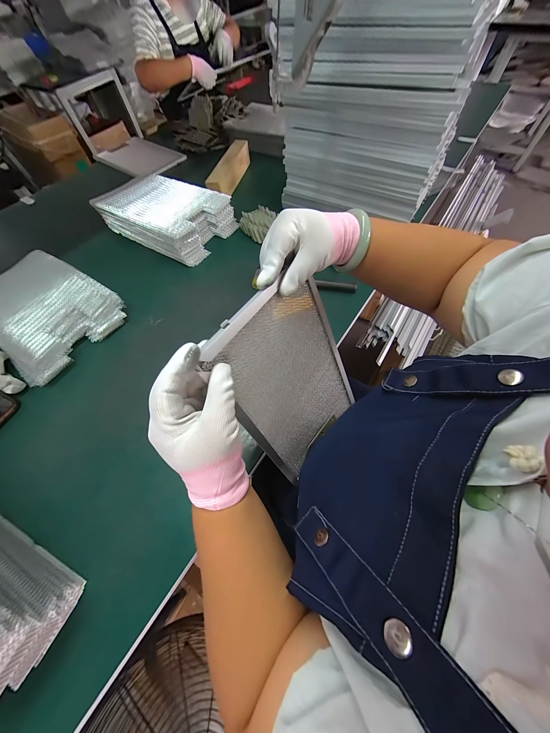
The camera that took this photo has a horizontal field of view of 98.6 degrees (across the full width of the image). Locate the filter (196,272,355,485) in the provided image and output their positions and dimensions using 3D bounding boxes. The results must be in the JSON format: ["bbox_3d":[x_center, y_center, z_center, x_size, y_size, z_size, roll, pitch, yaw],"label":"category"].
[{"bbox_3d":[0.038,0.026,0.349,0.021,0.311,0.199,17,58,36],"label":"filter"}]

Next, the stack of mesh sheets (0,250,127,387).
[{"bbox_3d":[-0.514,-0.133,0.517,0.311,0.066,0.223,31,68,18],"label":"stack of mesh sheets"}]

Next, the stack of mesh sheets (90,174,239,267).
[{"bbox_3d":[-0.302,-0.422,0.666,0.346,0.085,0.201,29,67,17],"label":"stack of mesh sheets"}]

